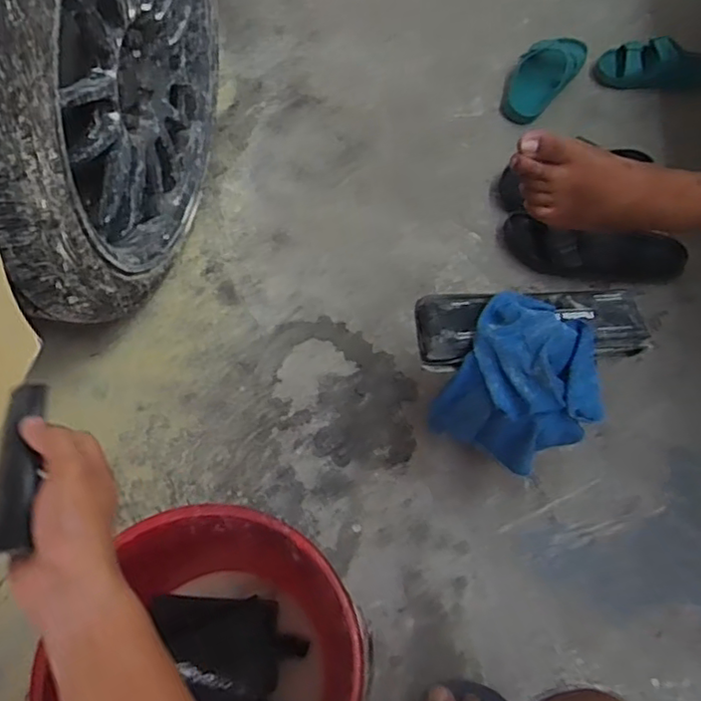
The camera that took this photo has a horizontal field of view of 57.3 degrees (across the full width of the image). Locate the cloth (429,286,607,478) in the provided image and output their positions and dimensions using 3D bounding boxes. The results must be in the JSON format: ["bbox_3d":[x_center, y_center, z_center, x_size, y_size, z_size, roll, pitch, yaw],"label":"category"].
[{"bbox_3d":[0.209,0.040,0.760,0.166,0.163,0.136,30,62,13],"label":"cloth"}]

